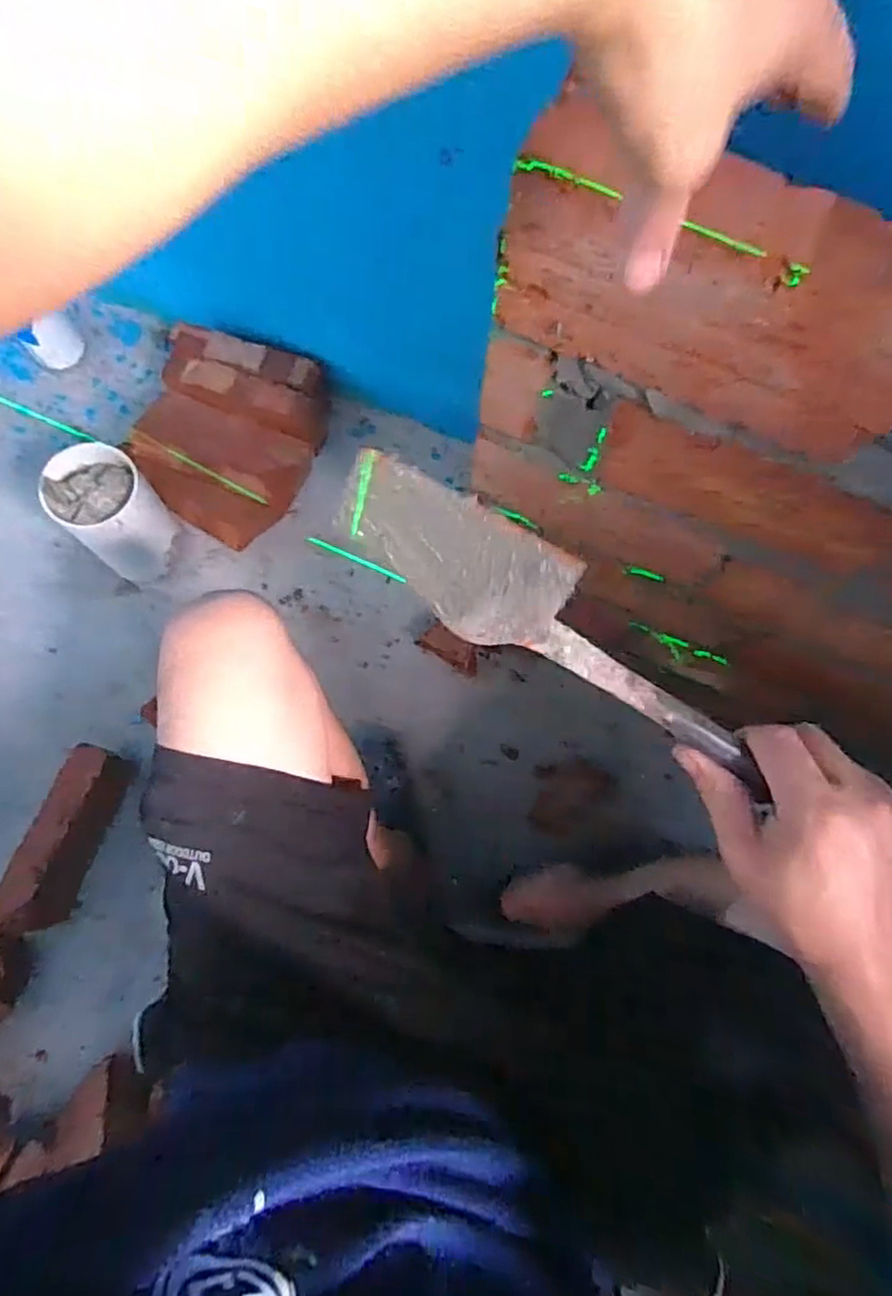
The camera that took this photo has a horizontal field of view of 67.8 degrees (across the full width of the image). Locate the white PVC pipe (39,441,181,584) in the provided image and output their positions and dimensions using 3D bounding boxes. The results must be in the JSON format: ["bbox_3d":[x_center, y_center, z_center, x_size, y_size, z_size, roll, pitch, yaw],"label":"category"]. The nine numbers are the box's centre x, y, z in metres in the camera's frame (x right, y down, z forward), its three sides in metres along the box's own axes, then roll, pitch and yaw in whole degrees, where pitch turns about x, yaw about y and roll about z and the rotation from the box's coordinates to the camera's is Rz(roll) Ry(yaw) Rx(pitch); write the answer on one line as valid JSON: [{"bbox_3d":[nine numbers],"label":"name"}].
[{"bbox_3d":[-0.431,-0.173,0.883,0.113,0.192,0.117,0,77,-1],"label":"white PVC pipe"}]

